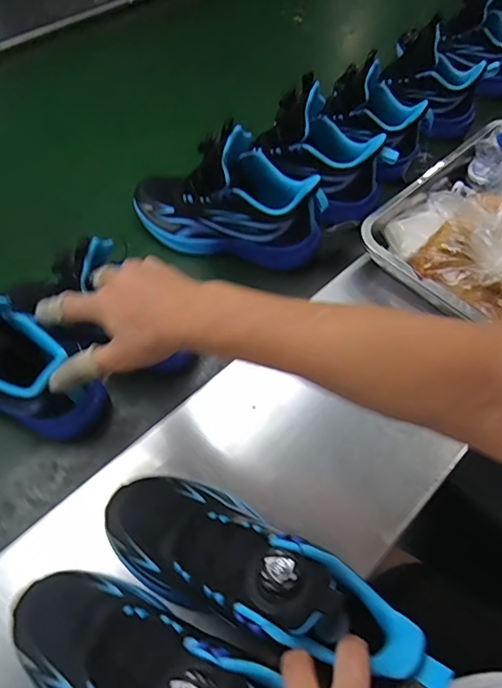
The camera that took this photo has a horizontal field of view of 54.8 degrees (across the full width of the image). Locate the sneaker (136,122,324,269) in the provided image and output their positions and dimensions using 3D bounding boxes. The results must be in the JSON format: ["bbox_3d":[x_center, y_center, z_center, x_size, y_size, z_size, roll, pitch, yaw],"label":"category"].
[{"bbox_3d":[-0.030,-0.186,0.590,0.237,0.152,0.084,17,59,10],"label":"sneaker"}]

